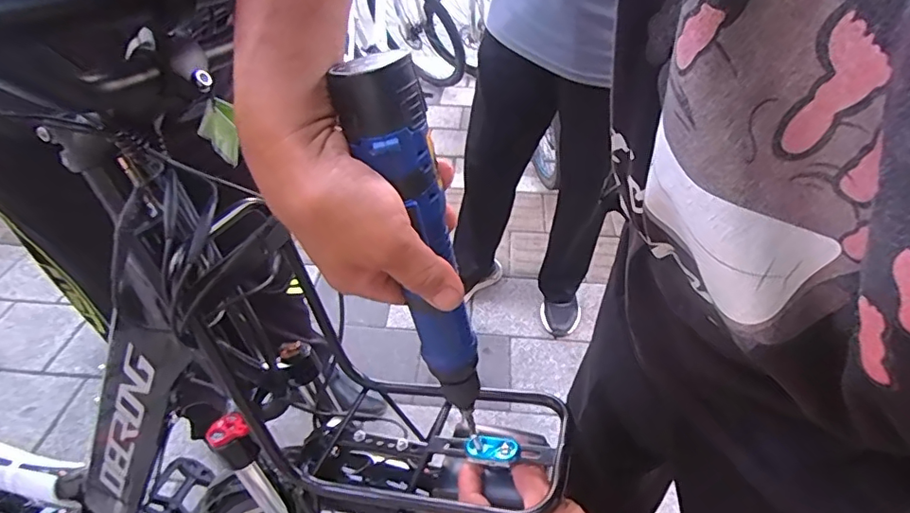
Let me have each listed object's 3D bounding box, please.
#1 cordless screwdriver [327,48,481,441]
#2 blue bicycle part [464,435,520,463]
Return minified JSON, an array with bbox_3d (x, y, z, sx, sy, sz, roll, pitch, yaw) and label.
[{"bbox_3d":[-0.019,0.005,0.357,0.033,0.277,0.038,16,43,37],"label":"cordless screwdriver"},{"bbox_3d":[0.032,0.167,0.462,0.047,0.008,0.019,-2,40,18],"label":"blue bicycle part"}]

